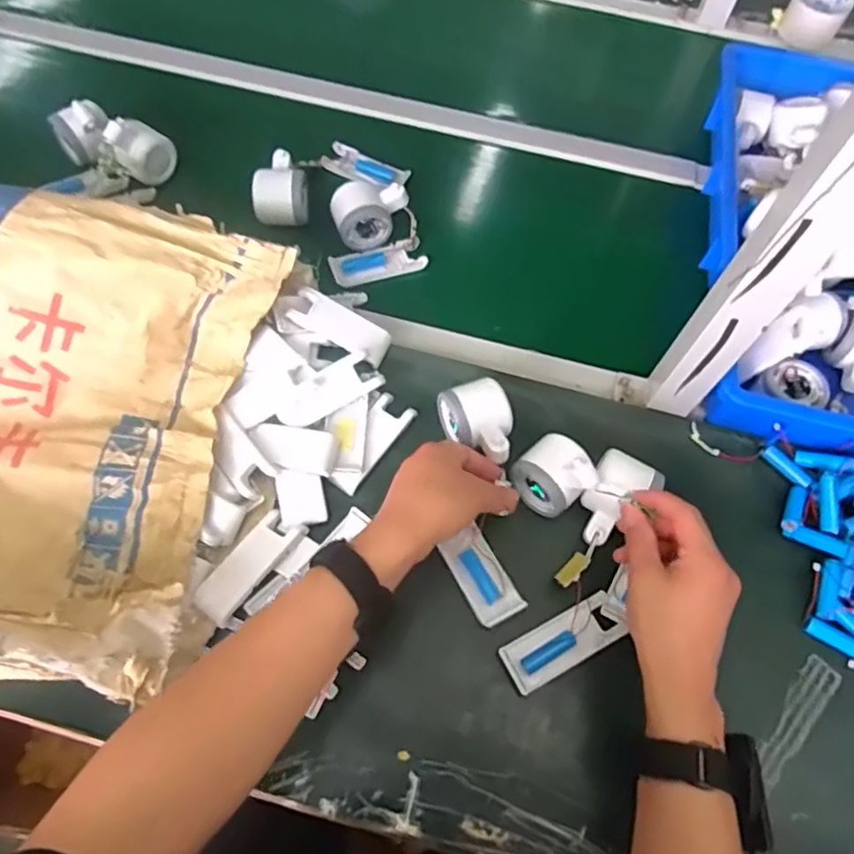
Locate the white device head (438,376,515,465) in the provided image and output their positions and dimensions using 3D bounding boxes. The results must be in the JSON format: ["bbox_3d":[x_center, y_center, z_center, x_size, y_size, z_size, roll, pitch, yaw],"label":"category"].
[{"bbox_3d":[0.050,-0.004,0.563,0.055,0.045,0.081,-25,66,-14],"label":"white device head"}]

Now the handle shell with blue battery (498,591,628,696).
[{"bbox_3d":[0.112,0.174,0.501,0.104,0.012,0.039,-25,67,-15],"label":"handle shell with blue battery"}]

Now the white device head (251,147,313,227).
[{"bbox_3d":[-0.163,-0.269,0.697,0.058,0.056,0.080,-4,64,-6],"label":"white device head"}]

